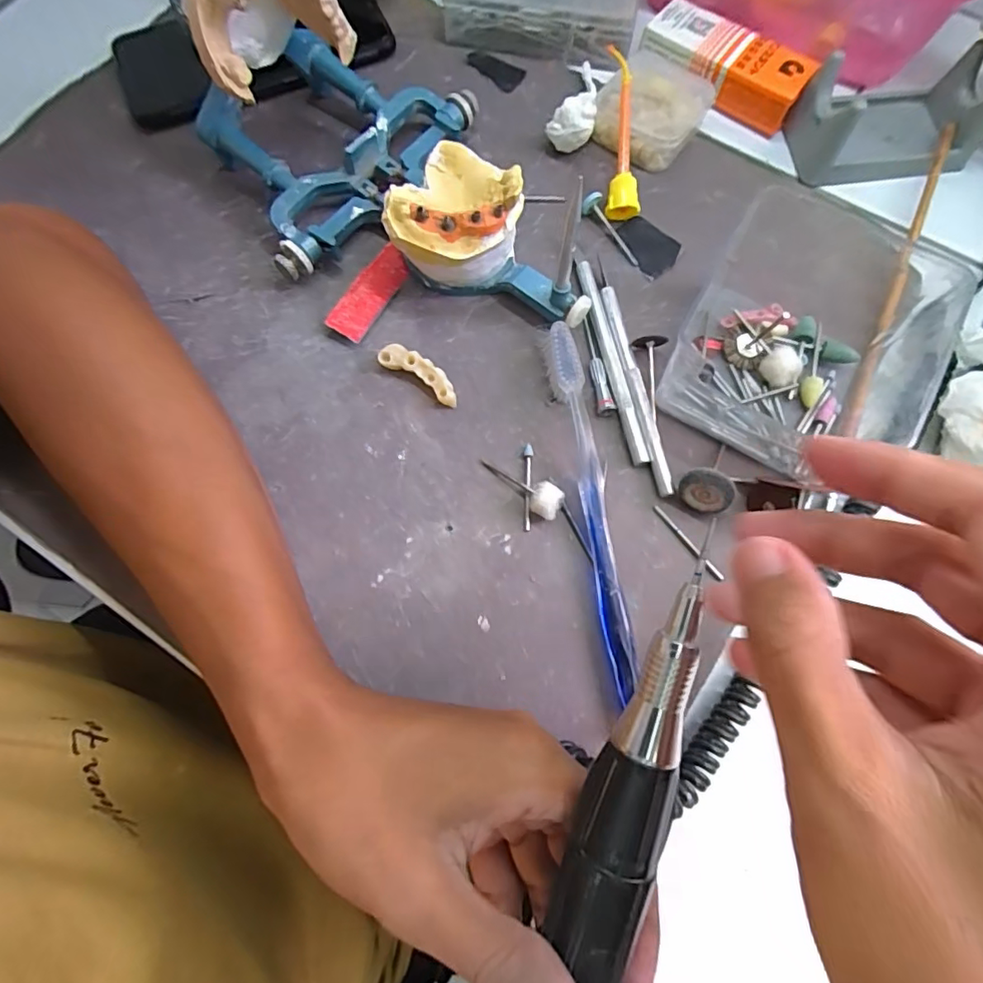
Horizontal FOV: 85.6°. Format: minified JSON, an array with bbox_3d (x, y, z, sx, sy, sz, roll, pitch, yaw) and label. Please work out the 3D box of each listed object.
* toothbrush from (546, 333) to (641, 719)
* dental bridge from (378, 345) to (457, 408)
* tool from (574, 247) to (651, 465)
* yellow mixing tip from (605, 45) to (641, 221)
[{"bbox_3d":[0.048,0.003,0.247,0.017,0.016,0.174,-9,75,-2],"label":"toothbrush"},{"bbox_3d":[-0.035,-0.059,0.267,0.045,0.013,0.013,33,78,9],"label":"dental bridge"},{"bbox_3d":[0.060,-0.070,0.273,0.008,0.007,0.119,-12,75,-3],"label":"tool"},{"bbox_3d":[0.071,-0.200,0.289,0.017,0.017,0.096,-2,89,0],"label":"yellow mixing tip"}]

